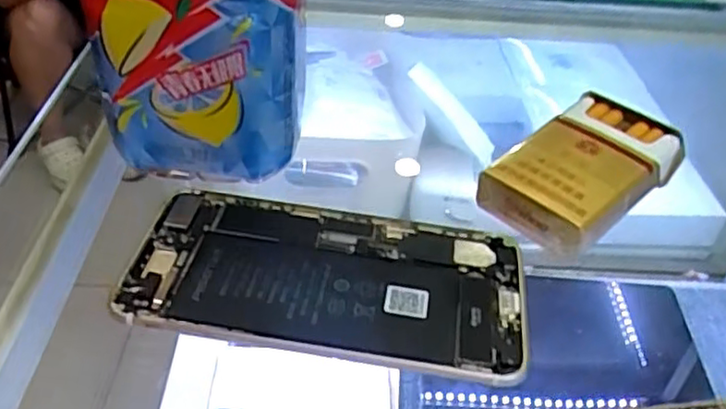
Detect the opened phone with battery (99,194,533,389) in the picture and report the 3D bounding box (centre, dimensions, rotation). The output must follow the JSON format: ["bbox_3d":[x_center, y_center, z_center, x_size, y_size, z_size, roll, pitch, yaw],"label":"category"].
[{"bbox_3d":[-0.014,0.028,0.268,0.155,0.007,0.077,8,39,5],"label":"opened phone with battery"}]

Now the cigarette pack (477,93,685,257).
[{"bbox_3d":[0.103,-0.017,0.312,0.097,0.024,0.056,-30,50,-35],"label":"cigarette pack"}]

